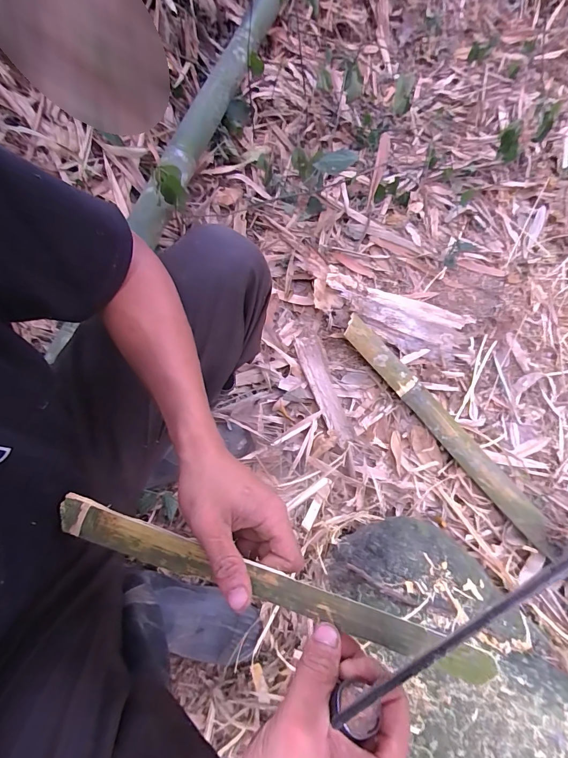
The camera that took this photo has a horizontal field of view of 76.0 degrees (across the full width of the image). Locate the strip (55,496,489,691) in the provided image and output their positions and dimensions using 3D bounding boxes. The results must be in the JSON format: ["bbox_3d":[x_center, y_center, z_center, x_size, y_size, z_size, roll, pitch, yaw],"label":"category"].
[{"bbox_3d":[-0.035,0.145,0.269,0.335,0.004,0.028,10,73,17],"label":"strip"}]

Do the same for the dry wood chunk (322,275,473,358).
[{"bbox_3d":[0.299,-0.164,0.959,0.428,0.054,0.156,18,73,-13],"label":"dry wood chunk"}]

